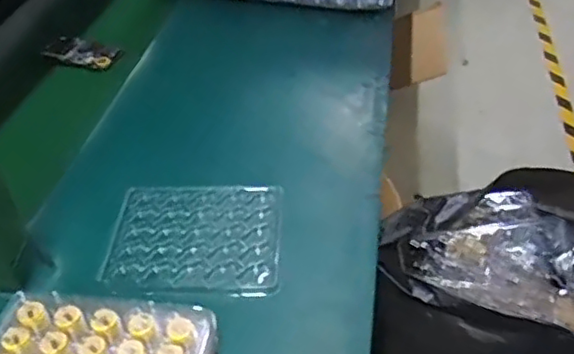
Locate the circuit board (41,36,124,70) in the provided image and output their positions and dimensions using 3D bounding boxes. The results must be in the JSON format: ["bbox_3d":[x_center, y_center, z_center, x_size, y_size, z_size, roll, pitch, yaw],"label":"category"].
[{"bbox_3d":[-0.312,-0.187,0.935,0.127,0.016,0.069,15,44,22],"label":"circuit board"}]

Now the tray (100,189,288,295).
[{"bbox_3d":[-0.091,0.060,0.628,0.168,0.008,0.141,1,38,2],"label":"tray"}]

